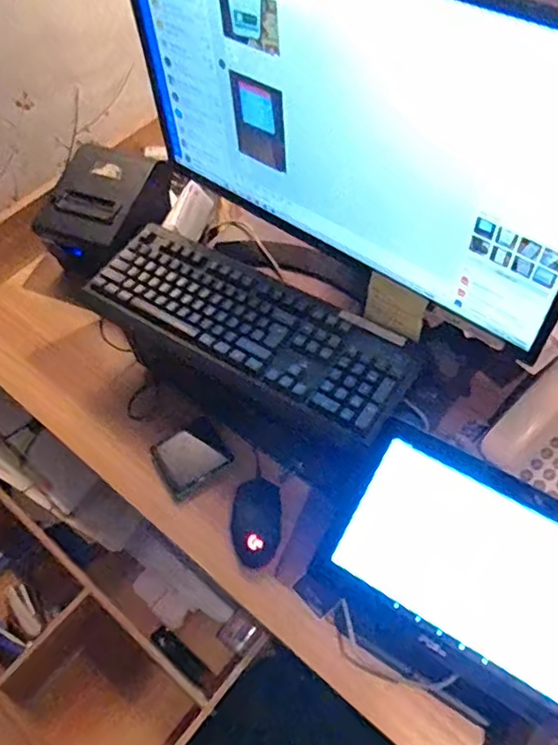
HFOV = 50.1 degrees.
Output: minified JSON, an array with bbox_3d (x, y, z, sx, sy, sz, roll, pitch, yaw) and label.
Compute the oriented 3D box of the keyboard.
[{"bbox_3d":[-0.047,-0.062,0.762,0.450,0.034,0.158,26,62,21],"label":"keyboard"}]

